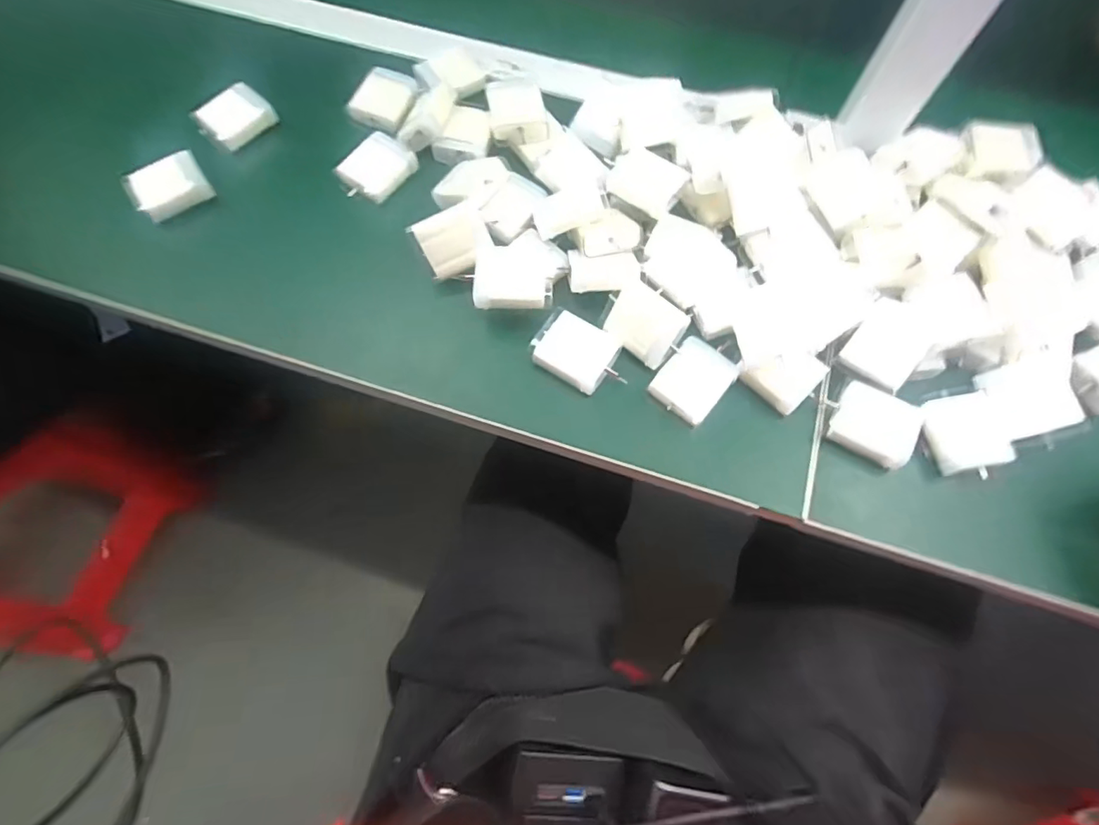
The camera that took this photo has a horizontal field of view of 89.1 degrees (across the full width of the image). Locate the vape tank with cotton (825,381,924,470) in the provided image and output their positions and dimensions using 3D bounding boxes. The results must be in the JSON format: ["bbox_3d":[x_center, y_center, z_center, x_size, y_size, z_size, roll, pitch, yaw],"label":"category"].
[{"bbox_3d":[0.205,0.007,0.353,0.048,0.017,0.041,28,69,10],"label":"vape tank with cotton"}]

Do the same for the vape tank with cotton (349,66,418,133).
[{"bbox_3d":[-0.130,-0.251,0.447,0.041,0.013,0.050,21,74,-3],"label":"vape tank with cotton"}]

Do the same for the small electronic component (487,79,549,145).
[{"bbox_3d":[-0.025,-0.229,0.427,0.041,0.017,0.054,-8,67,-4],"label":"small electronic component"}]

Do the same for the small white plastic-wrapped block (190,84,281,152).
[{"bbox_3d":[-0.242,-0.230,0.434,0.041,0.019,0.051,39,72,14],"label":"small white plastic-wrapped block"}]

